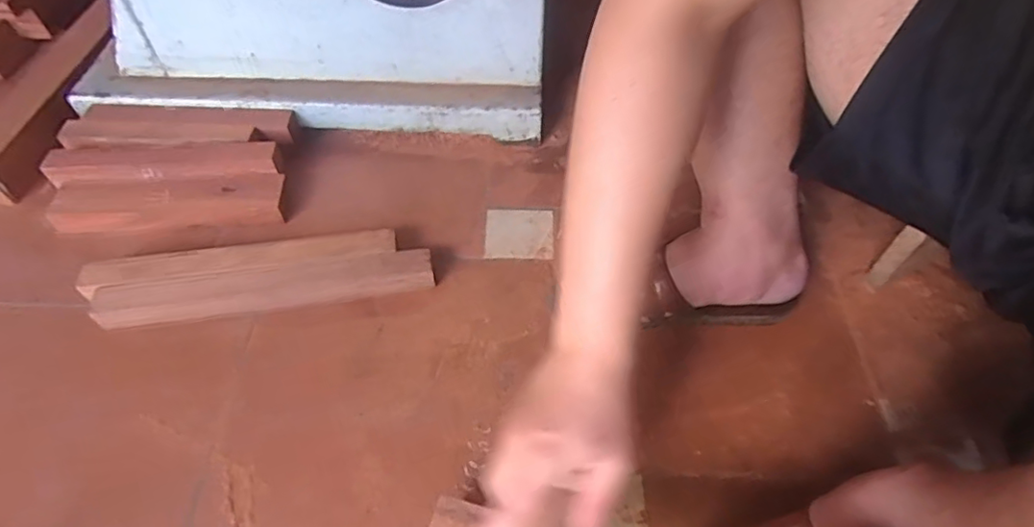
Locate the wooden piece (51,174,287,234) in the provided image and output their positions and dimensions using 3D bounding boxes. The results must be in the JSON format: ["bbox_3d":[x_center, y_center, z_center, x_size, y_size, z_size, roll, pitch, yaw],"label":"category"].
[{"bbox_3d":[-0.398,-0.068,0.679,0.254,0.035,0.056,-4,54,-3],"label":"wooden piece"}]

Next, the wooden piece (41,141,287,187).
[{"bbox_3d":[-0.412,-0.119,0.685,0.259,0.027,0.047,-4,54,-3],"label":"wooden piece"}]

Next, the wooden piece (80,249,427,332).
[{"bbox_3d":[-0.256,0.026,0.610,0.333,0.034,0.041,-7,54,-5],"label":"wooden piece"}]

